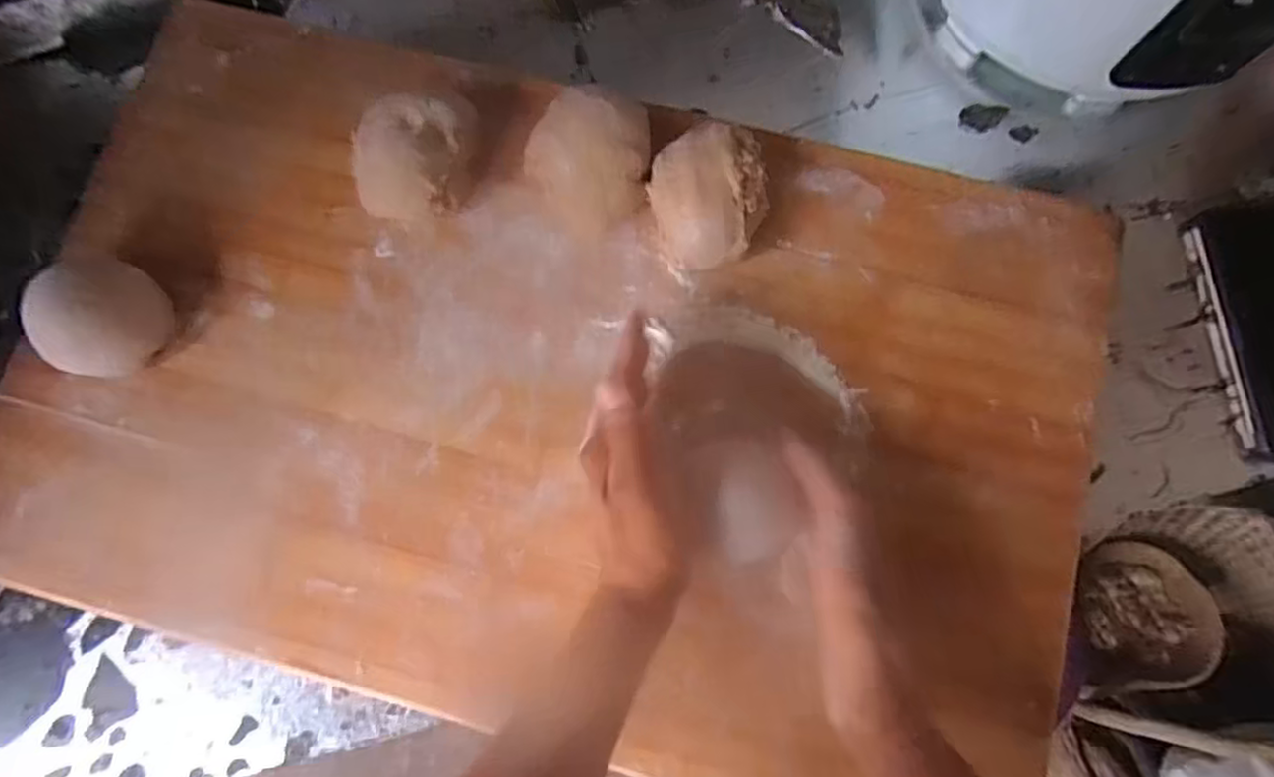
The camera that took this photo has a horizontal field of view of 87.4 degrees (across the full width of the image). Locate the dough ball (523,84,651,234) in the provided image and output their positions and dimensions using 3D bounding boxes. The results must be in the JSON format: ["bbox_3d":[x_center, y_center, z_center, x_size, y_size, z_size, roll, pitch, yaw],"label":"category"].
[{"bbox_3d":[-0.027,-0.145,0.419,0.073,0.050,0.073,0,79,1],"label":"dough ball"}]

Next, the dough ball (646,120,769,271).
[{"bbox_3d":[0.045,-0.116,0.411,0.068,0.047,0.080,-15,79,-2],"label":"dough ball"}]

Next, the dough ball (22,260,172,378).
[{"bbox_3d":[-0.327,-0.043,0.400,0.059,0.050,0.067,15,80,4],"label":"dough ball"}]

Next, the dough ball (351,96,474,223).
[{"bbox_3d":[-0.145,-0.150,0.422,0.060,0.050,0.072,8,79,3],"label":"dough ball"}]

